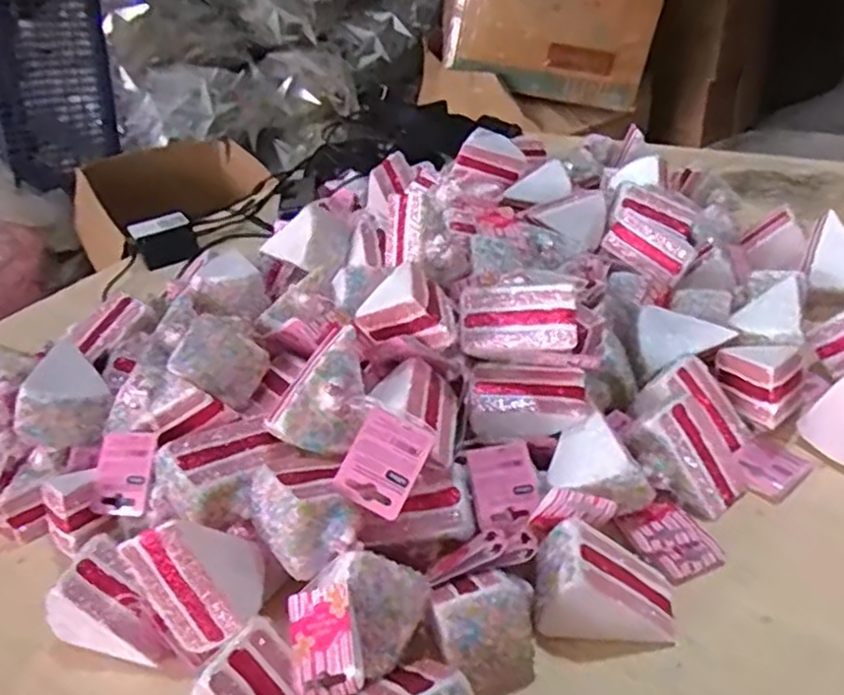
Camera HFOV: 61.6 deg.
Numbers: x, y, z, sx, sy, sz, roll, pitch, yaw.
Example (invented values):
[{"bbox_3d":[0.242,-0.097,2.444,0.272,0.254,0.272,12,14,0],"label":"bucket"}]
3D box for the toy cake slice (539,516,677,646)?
[{"bbox_3d":[0.117,0.151,0.448,0.087,0.069,0.052,1,34,11],"label":"toy cake slice"}]

